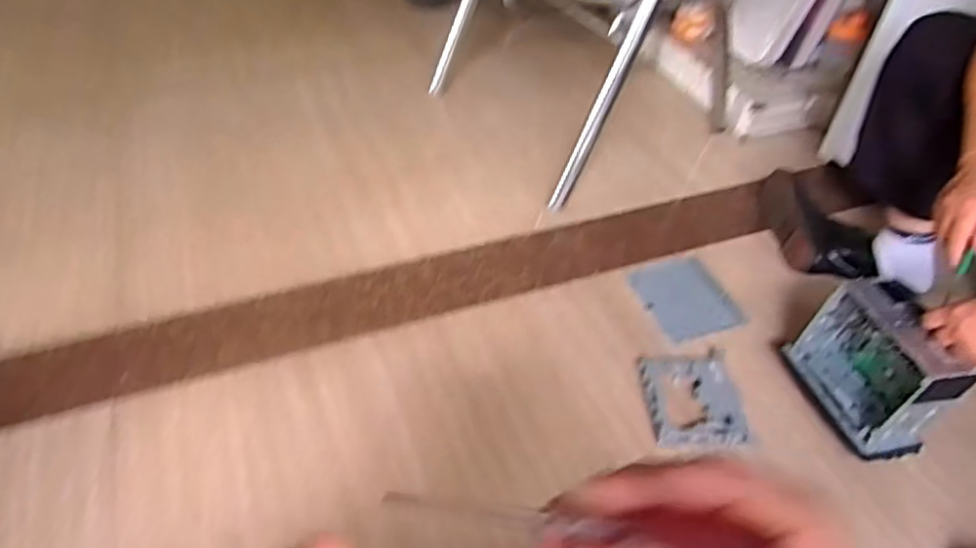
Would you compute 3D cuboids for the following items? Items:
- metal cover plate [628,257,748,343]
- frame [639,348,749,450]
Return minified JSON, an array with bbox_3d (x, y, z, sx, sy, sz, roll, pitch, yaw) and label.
[{"bbox_3d":[0.348,0.038,1.159,0.146,0.007,0.163,-15,47,-15],"label":"metal cover plate"},{"bbox_3d":[0.303,0.184,0.983,0.132,0.017,0.164,-1,45,-1],"label":"frame"}]

